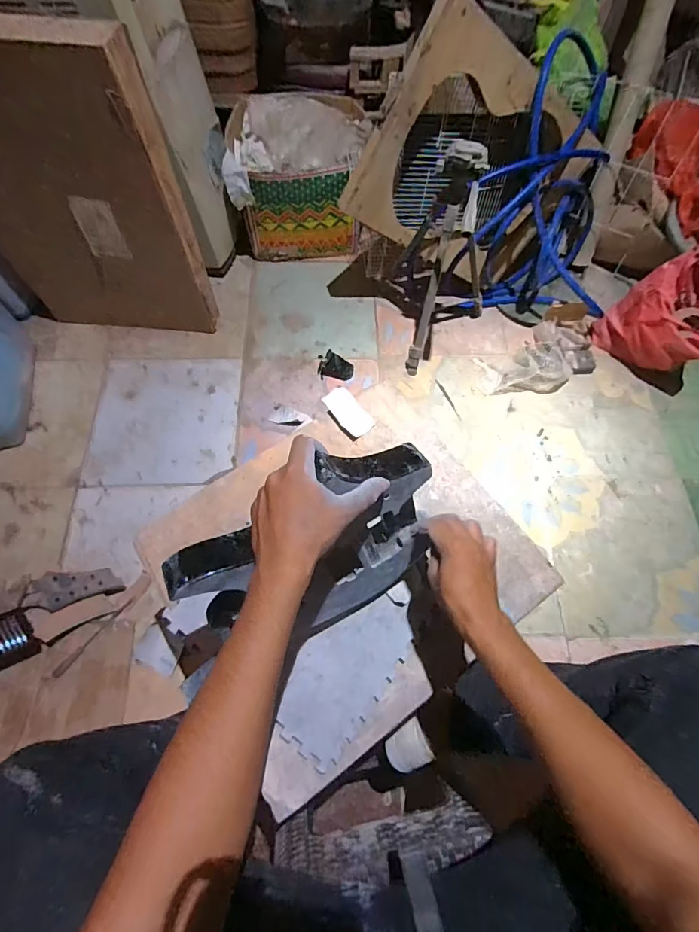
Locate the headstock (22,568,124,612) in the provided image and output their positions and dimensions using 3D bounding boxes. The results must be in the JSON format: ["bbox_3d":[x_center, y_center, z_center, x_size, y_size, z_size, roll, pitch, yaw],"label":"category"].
[{"bbox_3d":[-0.617,0.277,0.983,0.184,0.012,0.079,3,83,-25],"label":"headstock"}]

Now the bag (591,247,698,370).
[{"bbox_3d":[0.858,-0.401,1.202,0.254,0.285,0.187,35,71,13],"label":"bag"}]

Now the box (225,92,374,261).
[{"bbox_3d":[-0.154,-0.901,1.360,0.388,0.283,0.360,-4,68,-3],"label":"box"}]

